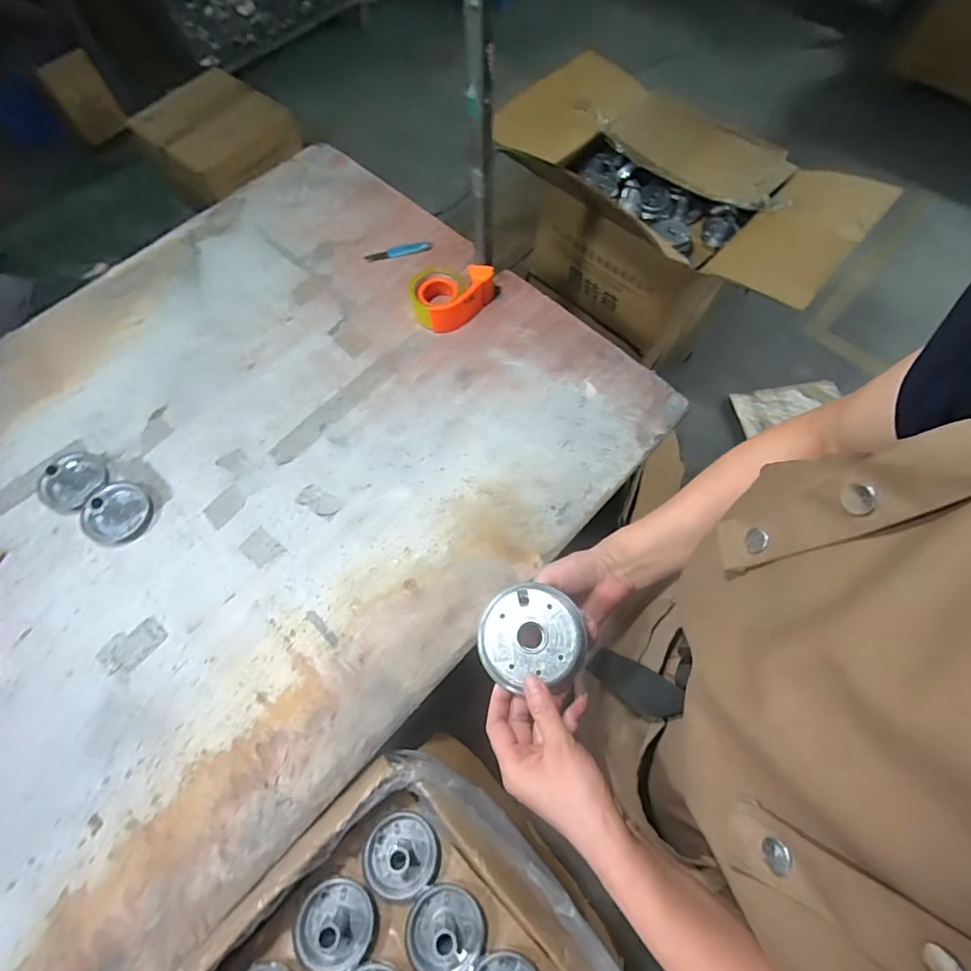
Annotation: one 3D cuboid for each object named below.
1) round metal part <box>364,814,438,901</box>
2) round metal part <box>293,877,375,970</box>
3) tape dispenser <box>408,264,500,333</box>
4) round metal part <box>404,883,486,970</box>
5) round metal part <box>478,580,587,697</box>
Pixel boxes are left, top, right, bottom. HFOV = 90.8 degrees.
[{"bbox_3d":[-0.106,0.463,0.601,0.089,0.045,0.086,5,55,-7],"label":"round metal part"},{"bbox_3d":[-0.182,0.524,0.564,0.089,0.042,0.083,0,69,0],"label":"round metal part"},{"bbox_3d":[-0.057,-0.336,0.868,0.157,0.057,0.106,-2,67,1],"label":"tape dispenser"},{"bbox_3d":[-0.048,0.534,0.568,0.092,0.049,0.086,0,69,0],"label":"round metal part"},{"bbox_3d":[0.039,0.126,0.407,0.088,0.019,0.081,-1,67,2],"label":"round metal part"}]

